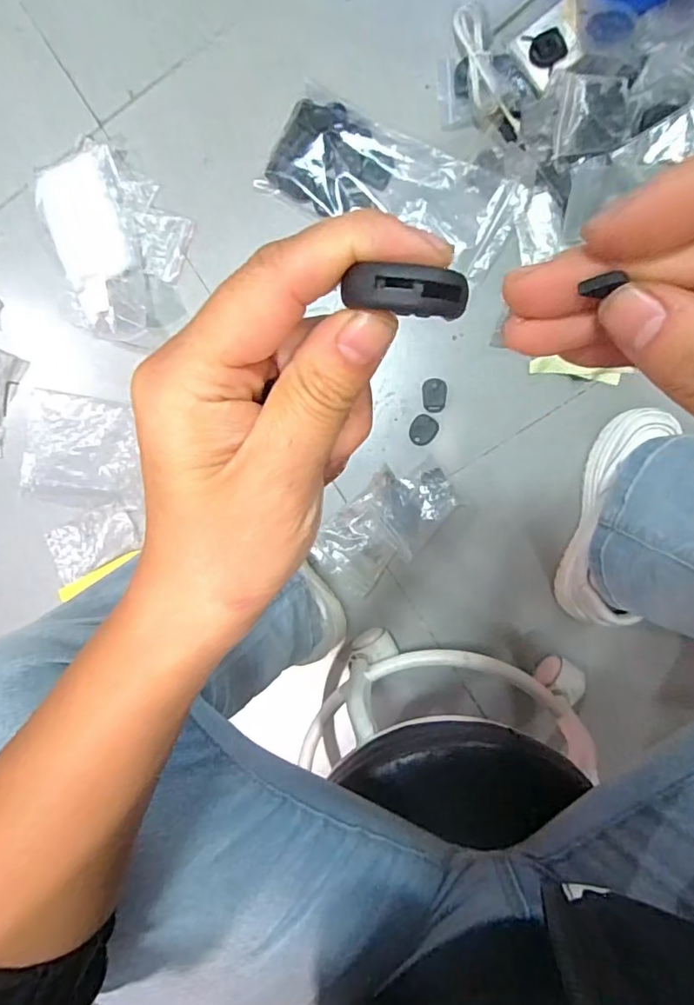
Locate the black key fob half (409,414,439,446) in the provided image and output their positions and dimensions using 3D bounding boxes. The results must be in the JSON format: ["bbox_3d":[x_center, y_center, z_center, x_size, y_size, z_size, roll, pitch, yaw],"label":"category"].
[{"bbox_3d":[0.094,-0.089,0.640,0.032,0.004,0.037,33,94,1],"label":"black key fob half"}]

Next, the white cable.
[{"bbox_3d":[0.152,-0.482,0.582,0.034,0.019,0.160,-20,92,4],"label":"white cable"}]

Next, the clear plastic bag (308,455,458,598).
[{"bbox_3d":[0.046,0.024,0.631,0.185,0.043,0.099,-42,90,4],"label":"clear plastic bag"}]

